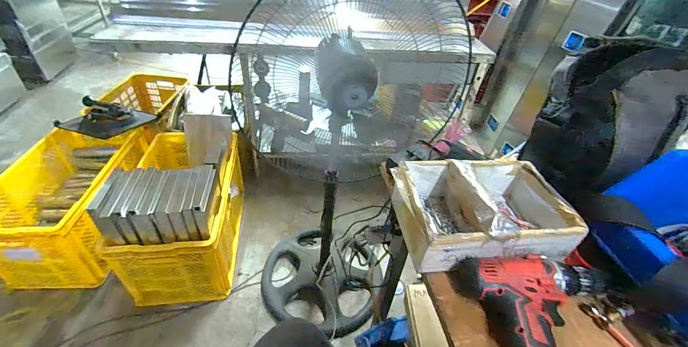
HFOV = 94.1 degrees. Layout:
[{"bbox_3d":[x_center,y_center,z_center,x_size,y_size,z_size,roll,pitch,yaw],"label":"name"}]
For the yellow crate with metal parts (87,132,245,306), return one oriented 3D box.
[{"bbox_3d":[-0.618,0.122,1.280,0.332,0.478,0.605,-2,40,-8],"label":"yellow crate with metal parts"}]

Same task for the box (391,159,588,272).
[{"bbox_3d":[0.191,0.049,0.463,0.219,0.087,0.149,-2,40,-9],"label":"box"}]

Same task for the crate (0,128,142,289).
[{"bbox_3d":[-1.113,0.094,1.360,0.400,0.348,0.717,3,40,-2],"label":"crate"}]

